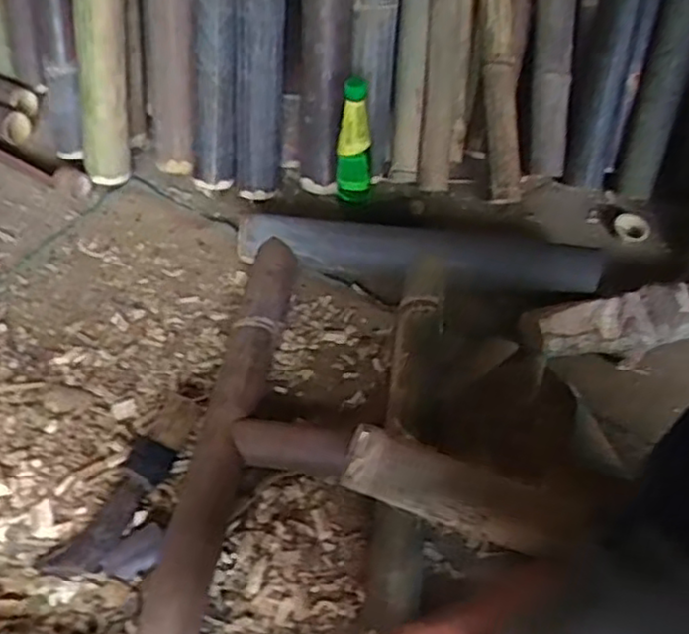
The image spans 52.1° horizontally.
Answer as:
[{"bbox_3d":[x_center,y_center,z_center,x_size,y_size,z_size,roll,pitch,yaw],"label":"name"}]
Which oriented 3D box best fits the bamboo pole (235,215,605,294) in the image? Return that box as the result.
[{"bbox_3d":[0.102,-0.092,1.009,0.512,0.062,0.069,7,49,4],"label":"bamboo pole"}]

